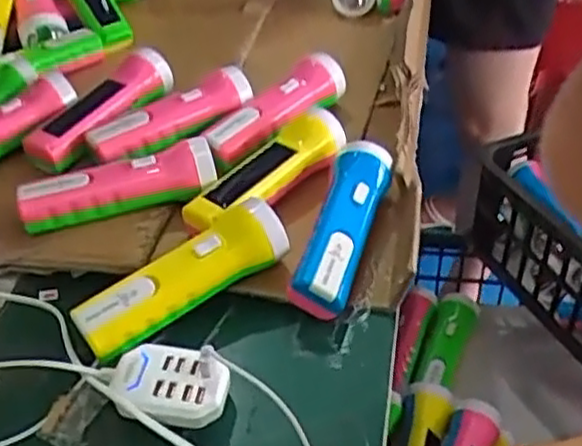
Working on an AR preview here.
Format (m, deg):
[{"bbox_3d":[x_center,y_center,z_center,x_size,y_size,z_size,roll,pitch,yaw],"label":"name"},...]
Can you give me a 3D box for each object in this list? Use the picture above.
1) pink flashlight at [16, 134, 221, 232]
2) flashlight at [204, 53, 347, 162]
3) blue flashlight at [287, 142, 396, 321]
[{"bbox_3d":[-0.143,-0.025,0.617,0.164,0.051,0.045,-17,42,-16],"label":"pink flashlight"},{"bbox_3d":[-0.013,-0.114,0.694,0.039,0.036,0.167,31,51,33],"label":"flashlight"},{"bbox_3d":[0.034,0.008,0.586,0.058,0.056,0.157,14,43,11],"label":"blue flashlight"}]

